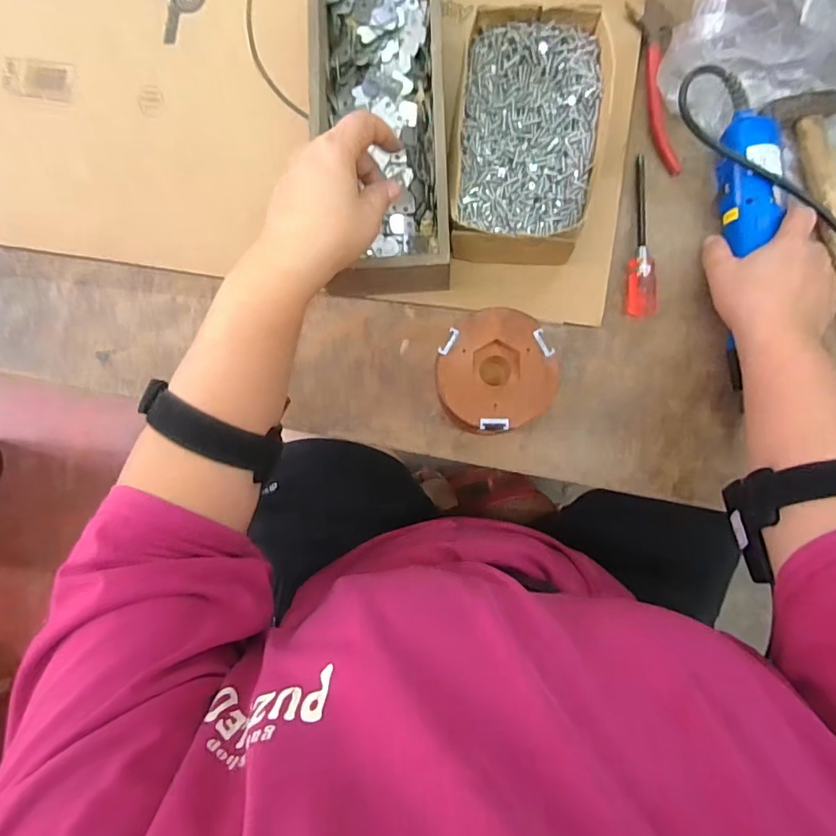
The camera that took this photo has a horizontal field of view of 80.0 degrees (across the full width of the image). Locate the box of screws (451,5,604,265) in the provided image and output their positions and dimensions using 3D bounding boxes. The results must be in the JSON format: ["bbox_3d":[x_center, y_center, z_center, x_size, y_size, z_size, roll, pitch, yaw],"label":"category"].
[{"bbox_3d":[0.084,-0.213,0.392,0.103,0.057,0.187,5,89,2],"label":"box of screws"}]

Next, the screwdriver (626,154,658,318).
[{"bbox_3d":[0.187,-0.151,0.405,0.023,0.025,0.136,6,89,2],"label":"screwdriver"}]

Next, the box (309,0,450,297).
[{"bbox_3d":[-0.029,-0.239,0.395,0.098,0.070,0.288,-2,88,2],"label":"box"}]

